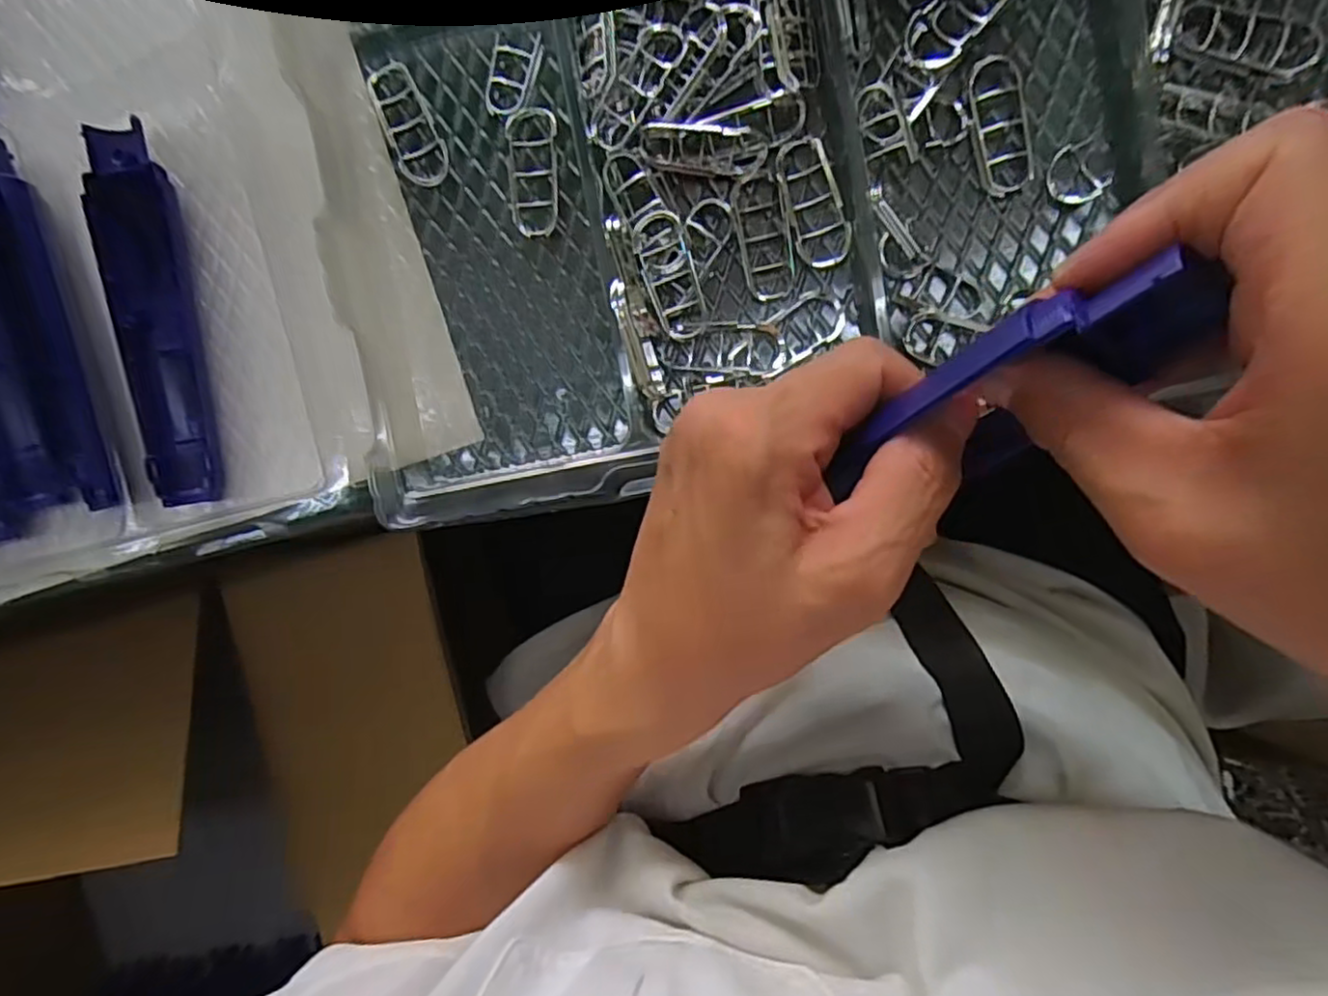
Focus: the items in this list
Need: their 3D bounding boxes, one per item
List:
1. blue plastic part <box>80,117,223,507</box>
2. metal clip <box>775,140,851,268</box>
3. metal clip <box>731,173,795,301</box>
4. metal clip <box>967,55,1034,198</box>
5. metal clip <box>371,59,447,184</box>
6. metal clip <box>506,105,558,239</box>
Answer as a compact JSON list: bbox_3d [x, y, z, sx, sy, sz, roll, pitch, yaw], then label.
[{"bbox_3d":[-0.236,-0.079,0.320,0.034,0.021,0.165,-5,94,7],"label":"blue plastic part"},{"bbox_3d":[0.062,-0.123,0.288,0.022,0.012,0.053,-15,94,14],"label":"metal clip"},{"bbox_3d":[0.042,-0.109,0.291,0.022,0.010,0.051,-10,93,7],"label":"metal clip"},{"bbox_3d":[0.135,-0.149,0.278,0.023,0.008,0.053,-9,93,7],"label":"metal clip"},{"bbox_3d":[-0.112,-0.165,0.304,0.021,0.007,0.057,-22,92,8],"label":"metal clip"},{"bbox_3d":[-0.057,-0.141,0.301,0.023,0.006,0.053,1,95,7],"label":"metal clip"}]

